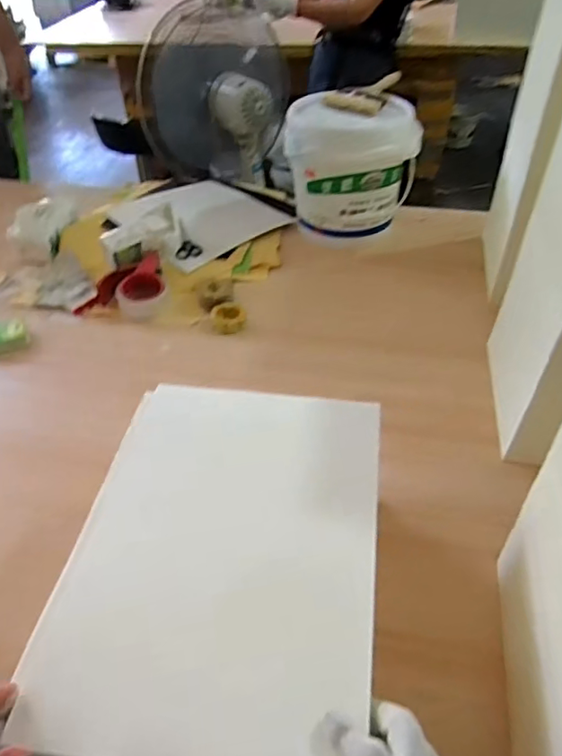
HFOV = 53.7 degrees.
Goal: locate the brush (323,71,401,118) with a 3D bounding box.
[{"bbox_3d":[0.173,-0.609,1.176,0.119,0.027,0.209,13,46,15],"label":"brush"}]

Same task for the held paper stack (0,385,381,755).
[{"bbox_3d":[-0.051,0.158,0.508,0.270,0.029,0.375,5,44,7],"label":"held paper stack"}]

